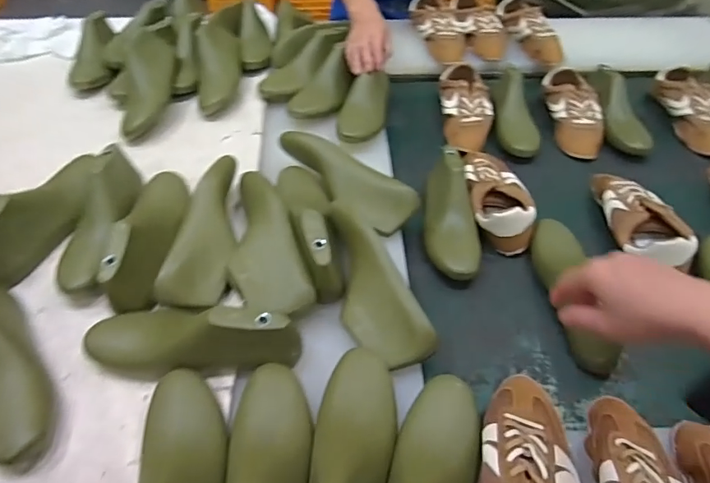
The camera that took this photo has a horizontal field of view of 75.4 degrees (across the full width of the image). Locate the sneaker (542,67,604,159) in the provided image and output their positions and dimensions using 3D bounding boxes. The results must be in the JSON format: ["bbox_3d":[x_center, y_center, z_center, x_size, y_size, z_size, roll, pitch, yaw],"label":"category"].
[{"bbox_3d":[0.464,-0.271,0.968,0.097,0.070,0.242,1,50,1],"label":"sneaker"}]

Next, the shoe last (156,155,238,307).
[{"bbox_3d":[-0.211,-0.022,0.660,0.083,0.062,0.235,1,50,1],"label":"shoe last"}]

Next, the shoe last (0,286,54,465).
[{"bbox_3d":[-0.410,0.124,0.535,0.075,0.081,0.256,-23,53,-18],"label":"shoe last"}]

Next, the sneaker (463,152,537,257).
[{"bbox_3d":[0.240,-0.090,0.788,0.098,0.063,0.235,-3,50,-2],"label":"sneaker"}]

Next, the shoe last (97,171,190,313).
[{"bbox_3d":[-0.290,-0.021,0.649,0.073,0.090,0.248,1,50,1],"label":"shoe last"}]

